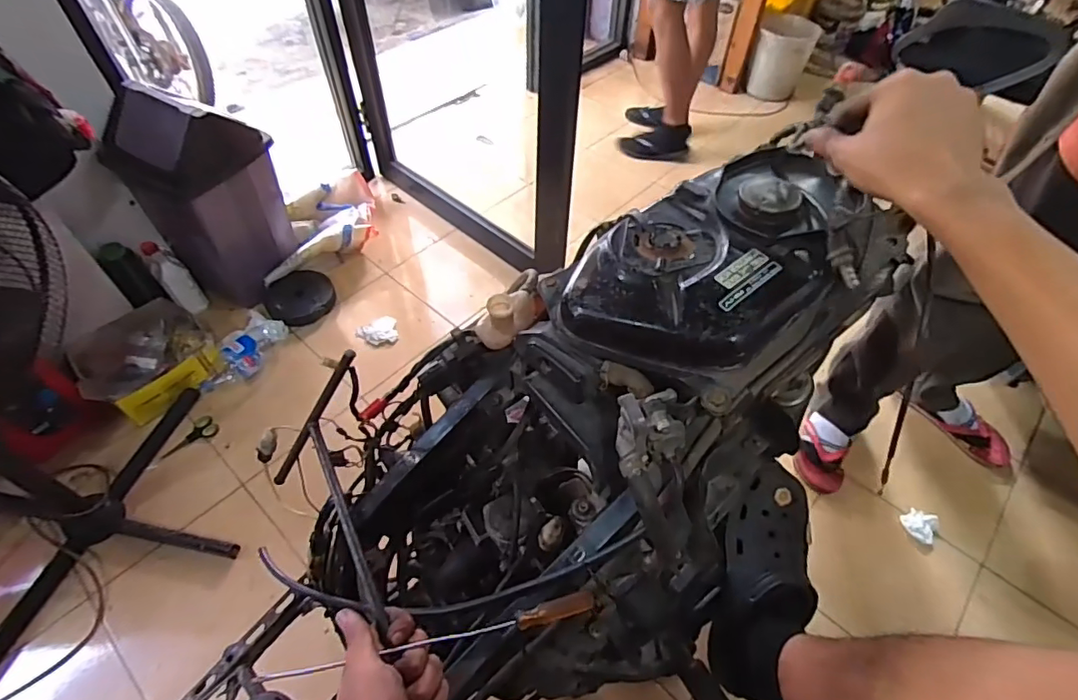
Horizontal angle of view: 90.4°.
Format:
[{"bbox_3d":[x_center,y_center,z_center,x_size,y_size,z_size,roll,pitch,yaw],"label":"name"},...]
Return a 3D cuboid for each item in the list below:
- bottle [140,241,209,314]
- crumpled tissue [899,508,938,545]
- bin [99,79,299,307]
[{"bbox_3d":[-0.923,-0.183,1.358,0.050,0.203,0.073,12,47,42],"label":"bottle"},{"bbox_3d":[0.788,0.359,1.108,0.069,0.041,0.060,32,57,21],"label":"crumpled tissue"},{"bbox_3d":[-0.785,-0.371,1.295,0.234,0.485,0.248,25,55,17],"label":"bin"}]

